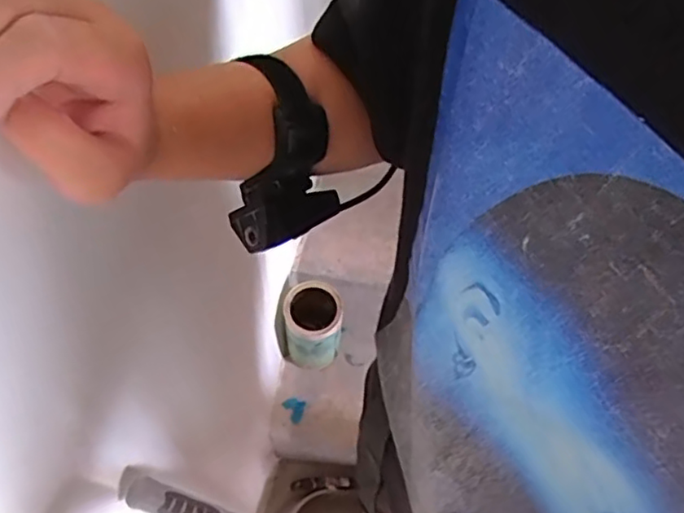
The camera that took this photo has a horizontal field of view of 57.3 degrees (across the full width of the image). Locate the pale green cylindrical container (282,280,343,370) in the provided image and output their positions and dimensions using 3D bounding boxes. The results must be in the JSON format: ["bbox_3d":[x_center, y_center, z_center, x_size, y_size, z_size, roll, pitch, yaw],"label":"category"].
[{"bbox_3d":[-0.056,0.142,1.201,0.105,0.189,0.123,1,59,0],"label":"pale green cylindrical container"}]

